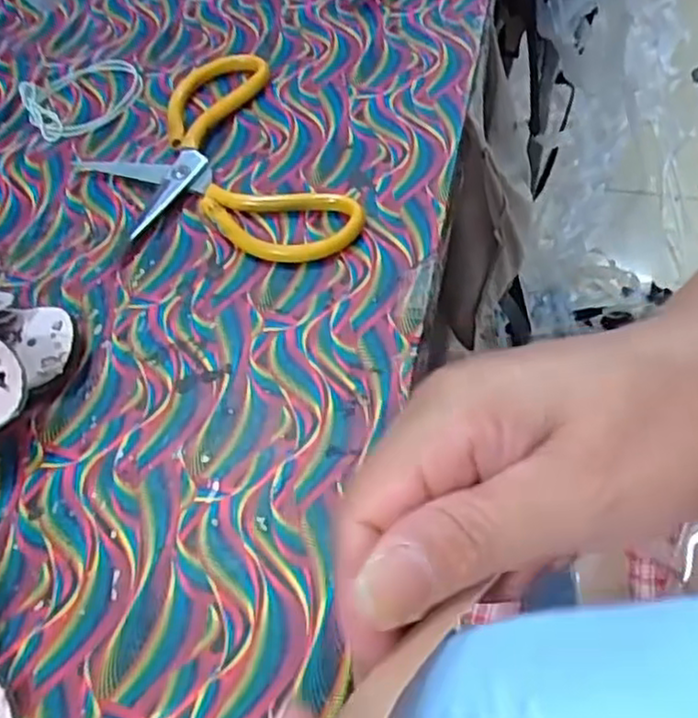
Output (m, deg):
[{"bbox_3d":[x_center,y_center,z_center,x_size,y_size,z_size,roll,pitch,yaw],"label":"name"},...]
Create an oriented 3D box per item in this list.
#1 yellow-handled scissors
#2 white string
[{"bbox_3d":[-0.086,-0.118,0.443,0.136,0.016,0.186,-24,58,-10],"label":"yellow-handled scissors"},{"bbox_3d":[-0.187,-0.189,0.498,0.081,0.016,0.072,-27,59,-12],"label":"white string"}]

